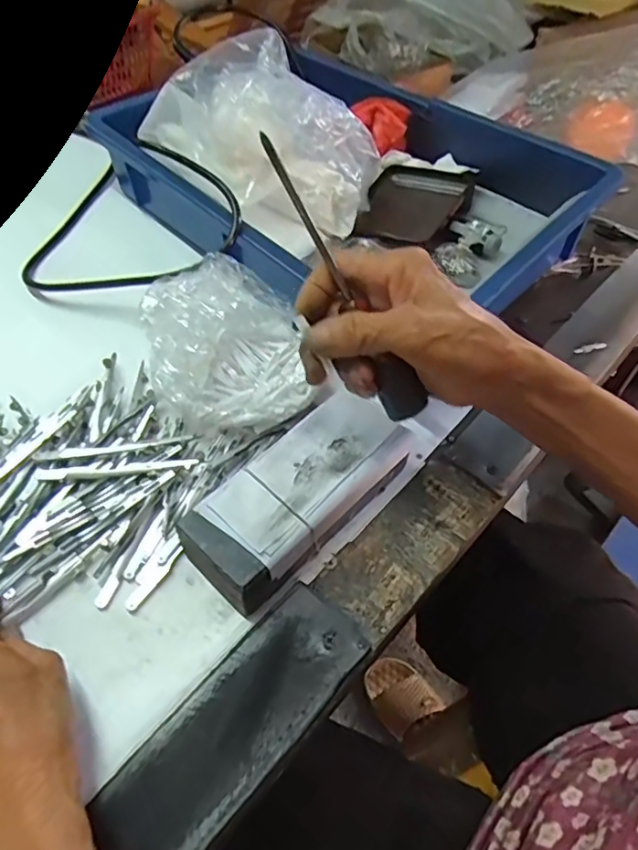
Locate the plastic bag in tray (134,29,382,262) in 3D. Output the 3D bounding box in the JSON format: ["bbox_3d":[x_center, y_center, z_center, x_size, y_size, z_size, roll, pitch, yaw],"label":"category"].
[{"bbox_3d":[-0.055,-0.262,0.517,0.208,0.112,0.118,31,59,19],"label":"plastic bag in tray"}]

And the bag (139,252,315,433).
[{"bbox_3d":[-0.067,-0.058,0.414,0.124,0.076,0.121,-5,55,-5],"label":"bag"}]

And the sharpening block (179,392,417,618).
[{"bbox_3d":[-0.010,0.044,0.358,0.067,0.047,0.154,38,62,22],"label":"sharpening block"}]

